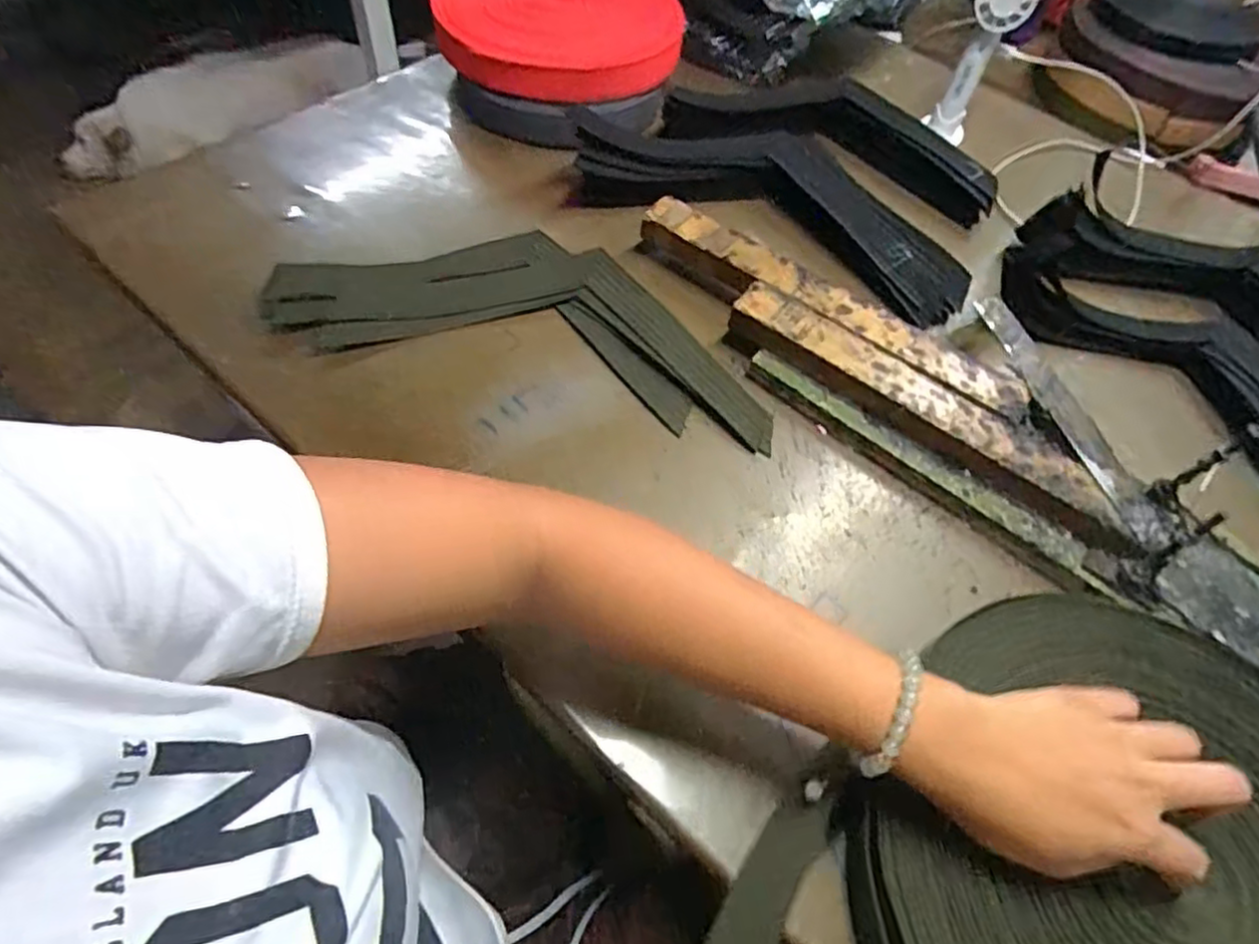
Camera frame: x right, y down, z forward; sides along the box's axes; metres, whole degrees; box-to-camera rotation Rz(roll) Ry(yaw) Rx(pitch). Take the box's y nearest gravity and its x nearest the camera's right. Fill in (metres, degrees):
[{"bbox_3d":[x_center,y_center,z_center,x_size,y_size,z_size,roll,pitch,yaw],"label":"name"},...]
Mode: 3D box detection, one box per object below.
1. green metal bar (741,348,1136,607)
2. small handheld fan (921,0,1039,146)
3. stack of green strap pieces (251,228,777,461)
[{"bbox_3d":[0.203,-0.004,0.476,0.279,0.024,0.020,38,61,18],"label":"green metal bar"},{"bbox_3d":[0.347,-0.414,0.687,0.054,0.152,0.053,23,57,10],"label":"small handheld fan"},{"bbox_3d":[-0.078,-0.126,0.533,0.387,0.022,0.146,13,56,3],"label":"stack of green strap pieces"}]

